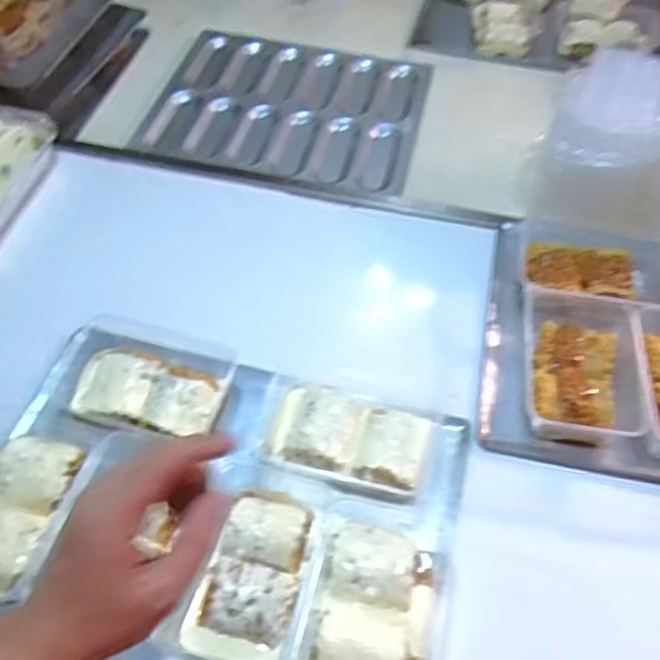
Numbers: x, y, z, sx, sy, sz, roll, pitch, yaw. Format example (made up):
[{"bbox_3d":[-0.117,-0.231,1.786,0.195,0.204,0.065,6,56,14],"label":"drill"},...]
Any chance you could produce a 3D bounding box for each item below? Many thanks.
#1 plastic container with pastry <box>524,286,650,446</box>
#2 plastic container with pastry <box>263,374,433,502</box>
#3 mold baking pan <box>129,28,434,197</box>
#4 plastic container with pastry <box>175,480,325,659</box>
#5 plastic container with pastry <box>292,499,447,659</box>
[{"bbox_3d":[0.269,0.035,0.740,0.117,0.047,0.179,8,53,6],"label":"plastic container with pastry"},{"bbox_3d":[0.018,0.108,0.693,0.164,0.037,0.100,11,54,9],"label":"plastic container with pastry"},{"bbox_3d":[-0.062,-0.368,1.121,0.416,0.029,0.361,7,53,6],"label":"mold baking pan"},{"bbox_3d":[-0.067,0.213,0.620,0.100,0.039,0.178,12,54,10],"label":"plastic container with pastry"},{"bbox_3d":[0.038,0.234,0.598,0.114,0.048,0.178,10,54,8],"label":"plastic container with pastry"}]

